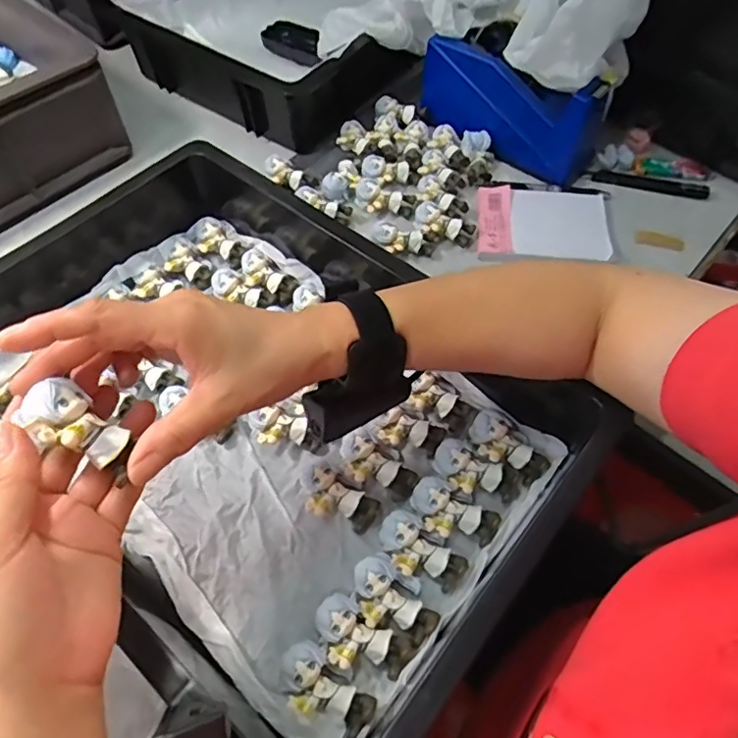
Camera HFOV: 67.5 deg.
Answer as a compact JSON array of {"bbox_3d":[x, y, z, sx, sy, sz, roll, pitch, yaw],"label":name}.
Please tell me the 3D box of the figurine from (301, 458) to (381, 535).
[{"bbox_3d":[-0.024,0.092,0.402,0.062,0.021,0.037,27,61,15],"label":"figurine"}]

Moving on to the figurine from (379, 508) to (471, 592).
[{"bbox_3d":[0.035,0.123,0.372,0.060,0.020,0.036,38,65,20],"label":"figurine"}]

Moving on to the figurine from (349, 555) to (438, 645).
[{"bbox_3d":[0.015,0.148,0.356,0.060,0.021,0.039,33,63,18],"label":"figurine"}]

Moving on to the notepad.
[{"bbox_3d":[0.166,-0.140,0.527,0.120,0.013,0.076,3,70,9],"label":"notepad"}]

